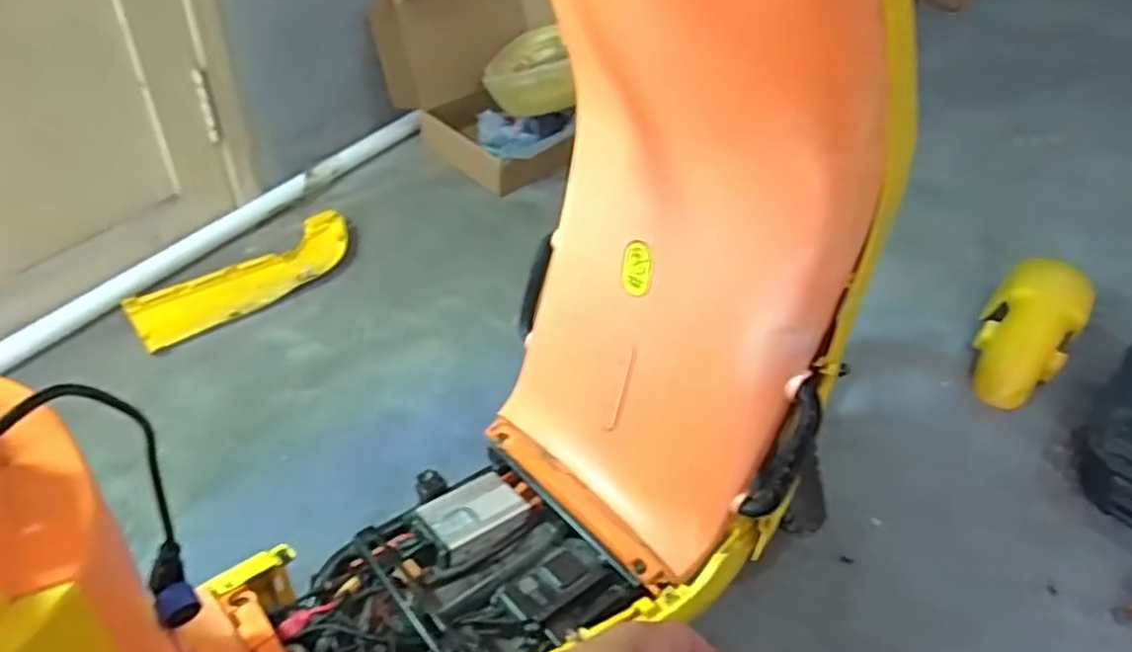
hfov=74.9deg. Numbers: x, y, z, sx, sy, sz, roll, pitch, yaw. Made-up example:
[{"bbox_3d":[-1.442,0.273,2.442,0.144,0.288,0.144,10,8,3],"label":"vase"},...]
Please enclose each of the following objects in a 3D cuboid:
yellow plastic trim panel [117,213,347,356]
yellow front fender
[{"bbox_3d":[-0.525,-0.083,1.242,0.114,0.038,0.388,37,52,27],"label":"yellow plastic trim panel"},{"bbox_3d":[0.780,0.011,1.245,0.136,0.073,0.286,28,72,20],"label":"yellow front fender"}]

